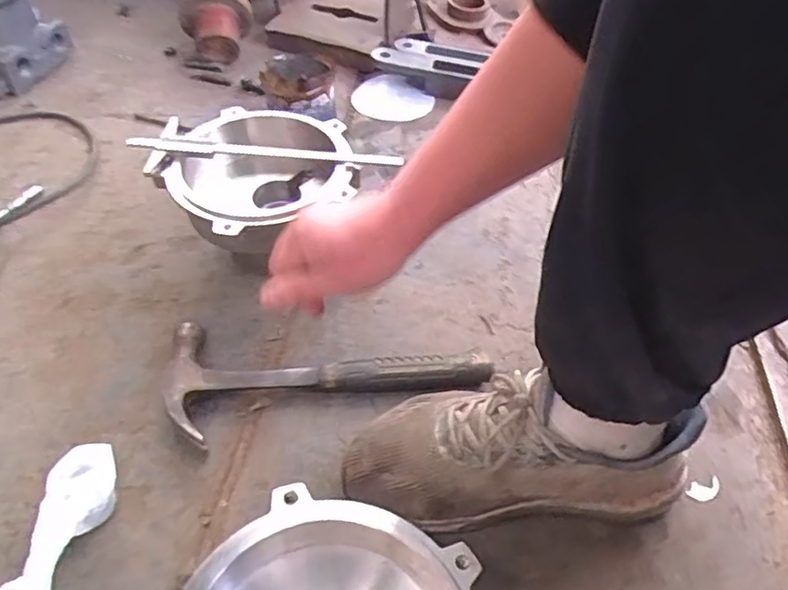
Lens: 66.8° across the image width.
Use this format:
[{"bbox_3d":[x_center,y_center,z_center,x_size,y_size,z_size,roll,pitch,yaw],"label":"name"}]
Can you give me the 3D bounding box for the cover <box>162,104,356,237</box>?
[{"bbox_3d":[-0.145,-0.133,0.679,0.195,0.084,0.190,-21,56,-21],"label":"cover"}]

